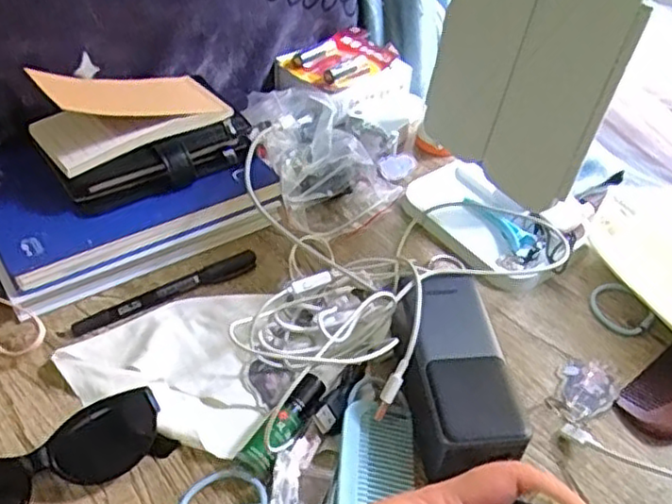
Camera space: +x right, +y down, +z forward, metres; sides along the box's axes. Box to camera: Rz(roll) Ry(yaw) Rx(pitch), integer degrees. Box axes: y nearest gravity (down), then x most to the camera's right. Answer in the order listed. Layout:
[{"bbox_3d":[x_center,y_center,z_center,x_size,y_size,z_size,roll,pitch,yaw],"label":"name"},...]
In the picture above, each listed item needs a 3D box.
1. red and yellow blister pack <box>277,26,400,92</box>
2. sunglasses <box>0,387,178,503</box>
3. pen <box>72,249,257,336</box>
[{"bbox_3d":[0.006,-0.196,0.682,0.103,0.023,0.076,-29,52,-31],"label":"red and yellow blister pack"},{"bbox_3d":[-0.161,0.121,0.368,0.136,0.027,0.038,-23,50,-27],"label":"sunglasses"},{"bbox_3d":[-0.120,0.029,0.486,0.137,0.010,0.016,-24,50,-27],"label":"pen"}]

